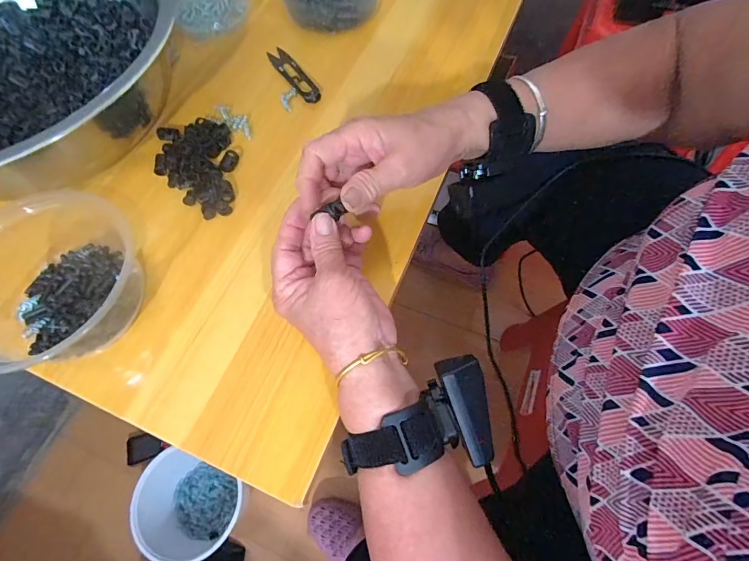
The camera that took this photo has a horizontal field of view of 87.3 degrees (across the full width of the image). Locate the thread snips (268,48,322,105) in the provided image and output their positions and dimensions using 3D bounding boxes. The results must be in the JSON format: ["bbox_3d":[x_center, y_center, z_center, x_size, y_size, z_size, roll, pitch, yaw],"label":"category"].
[{"bbox_3d":[-0.087,-0.224,0.422,0.022,0.007,0.098,-30,67,-12],"label":"thread snips"}]

